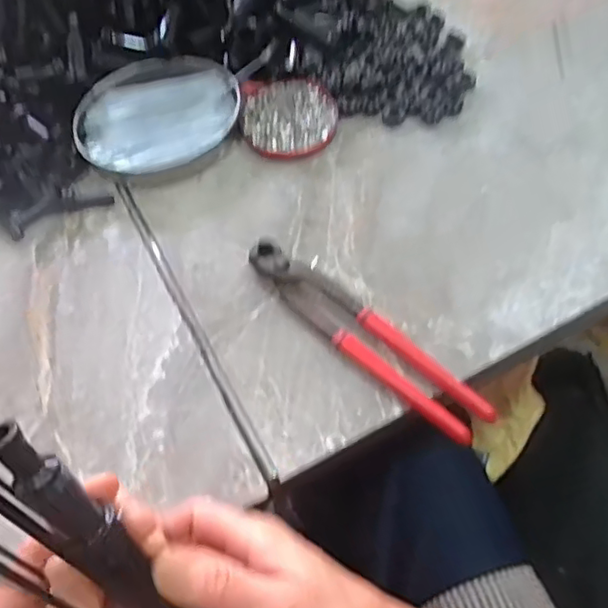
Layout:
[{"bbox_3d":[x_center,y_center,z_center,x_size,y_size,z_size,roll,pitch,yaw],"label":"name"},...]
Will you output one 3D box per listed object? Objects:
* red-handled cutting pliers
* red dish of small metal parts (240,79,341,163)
[{"bbox_3d":[0.040,0.020,0.428,0.199,0.015,0.036,41,71,19],"label":"red-handled cutting pliers"},{"bbox_3d":[-0.012,-0.160,0.525,0.078,0.009,0.079,-7,64,-3],"label":"red dish of small metal parts"}]

